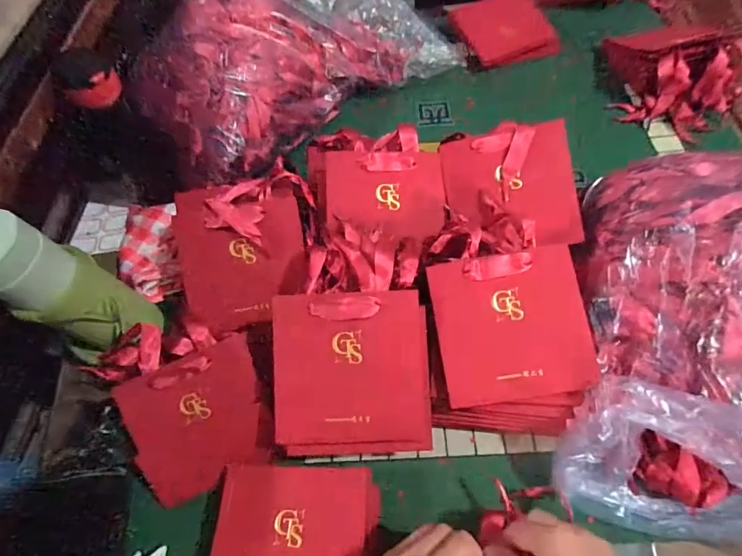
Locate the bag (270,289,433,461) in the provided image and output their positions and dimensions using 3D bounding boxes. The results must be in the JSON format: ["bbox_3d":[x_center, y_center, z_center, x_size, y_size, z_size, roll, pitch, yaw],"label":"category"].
[{"bbox_3d":[-0.017,0.089,0.408,0.145,0.012,0.149,-3,87,-4],"label":"bag"}]

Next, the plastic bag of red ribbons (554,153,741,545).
[{"bbox_3d":[0.339,0.049,0.421,0.249,0.143,0.375,11,62,9],"label":"plastic bag of red ribbons"}]

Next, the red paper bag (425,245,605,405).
[{"bbox_3d":[0.134,0.044,0.411,0.137,0.010,0.137,-10,76,8],"label":"red paper bag"}]

